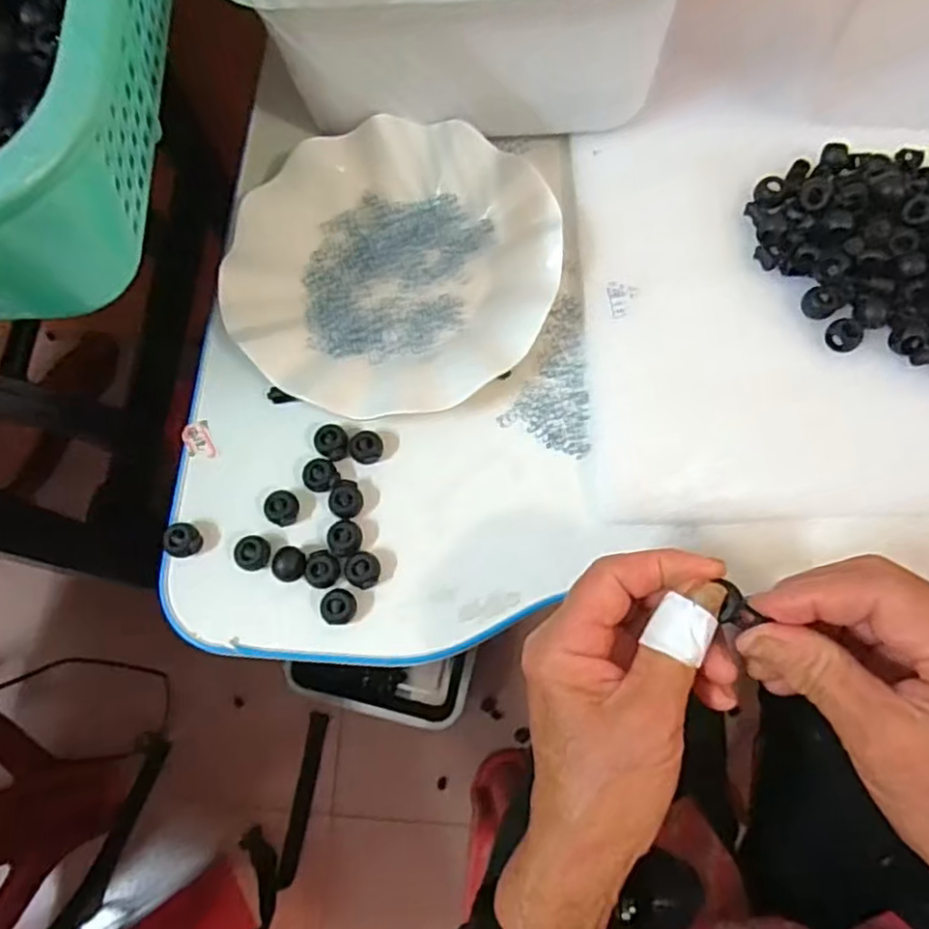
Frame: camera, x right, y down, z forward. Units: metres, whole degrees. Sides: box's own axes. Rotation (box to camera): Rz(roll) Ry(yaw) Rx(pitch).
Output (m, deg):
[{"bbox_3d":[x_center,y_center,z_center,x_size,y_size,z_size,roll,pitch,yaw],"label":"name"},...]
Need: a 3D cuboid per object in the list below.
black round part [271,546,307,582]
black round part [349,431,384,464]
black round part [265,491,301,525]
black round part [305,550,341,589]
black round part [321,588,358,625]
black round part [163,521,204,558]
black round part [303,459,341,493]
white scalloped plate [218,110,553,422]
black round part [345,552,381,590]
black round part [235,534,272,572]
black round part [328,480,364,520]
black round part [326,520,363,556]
[{"bbox_3d":[-0.088,0.051,0.339,0.016,0.016,0.017,0,72,1],"label":"black round part"},{"bbox_3d":[-0.053,-0.010,0.360,0.017,0.007,0.018,0,72,1],"label":"black round part"},{"bbox_3d":[-0.095,0.023,0.351,0.016,0.011,0.017,0,72,1],"label":"black round part"},{"bbox_3d":[-0.072,0.054,0.340,0.016,0.012,0.017,0,72,1],"label":"black round part"},{"bbox_3d":[-0.063,0.072,0.336,0.015,0.013,0.018,21,74,8],"label":"black round part"},{"bbox_3d":[-0.146,0.040,0.347,0.015,0.014,0.017,21,74,8],"label":"black round part"},{"bbox_3d":[-0.076,0.006,0.354,0.017,0.008,0.019,-37,75,-10],"label":"black round part"},{"bbox_3d":[-0.042,-0.112,0.380,0.178,0.030,0.177,0,72,1],"label":"white scalloped plate"},{"bbox_3d":[-0.051,0.053,0.340,0.017,0.011,0.017,0,72,1],"label":"black round part"},{"bbox_3d":[-0.108,0.046,0.344,0.015,0.013,0.017,31,75,10],"label":"black round part"},{"bbox_3d":[-0.063,0.018,0.351,0.017,0.008,0.020,-23,73,-6],"label":"black round part"},{"bbox_3d":[-0.061,0.038,0.345,0.018,0.012,0.018,0,72,1],"label":"black round part"}]

